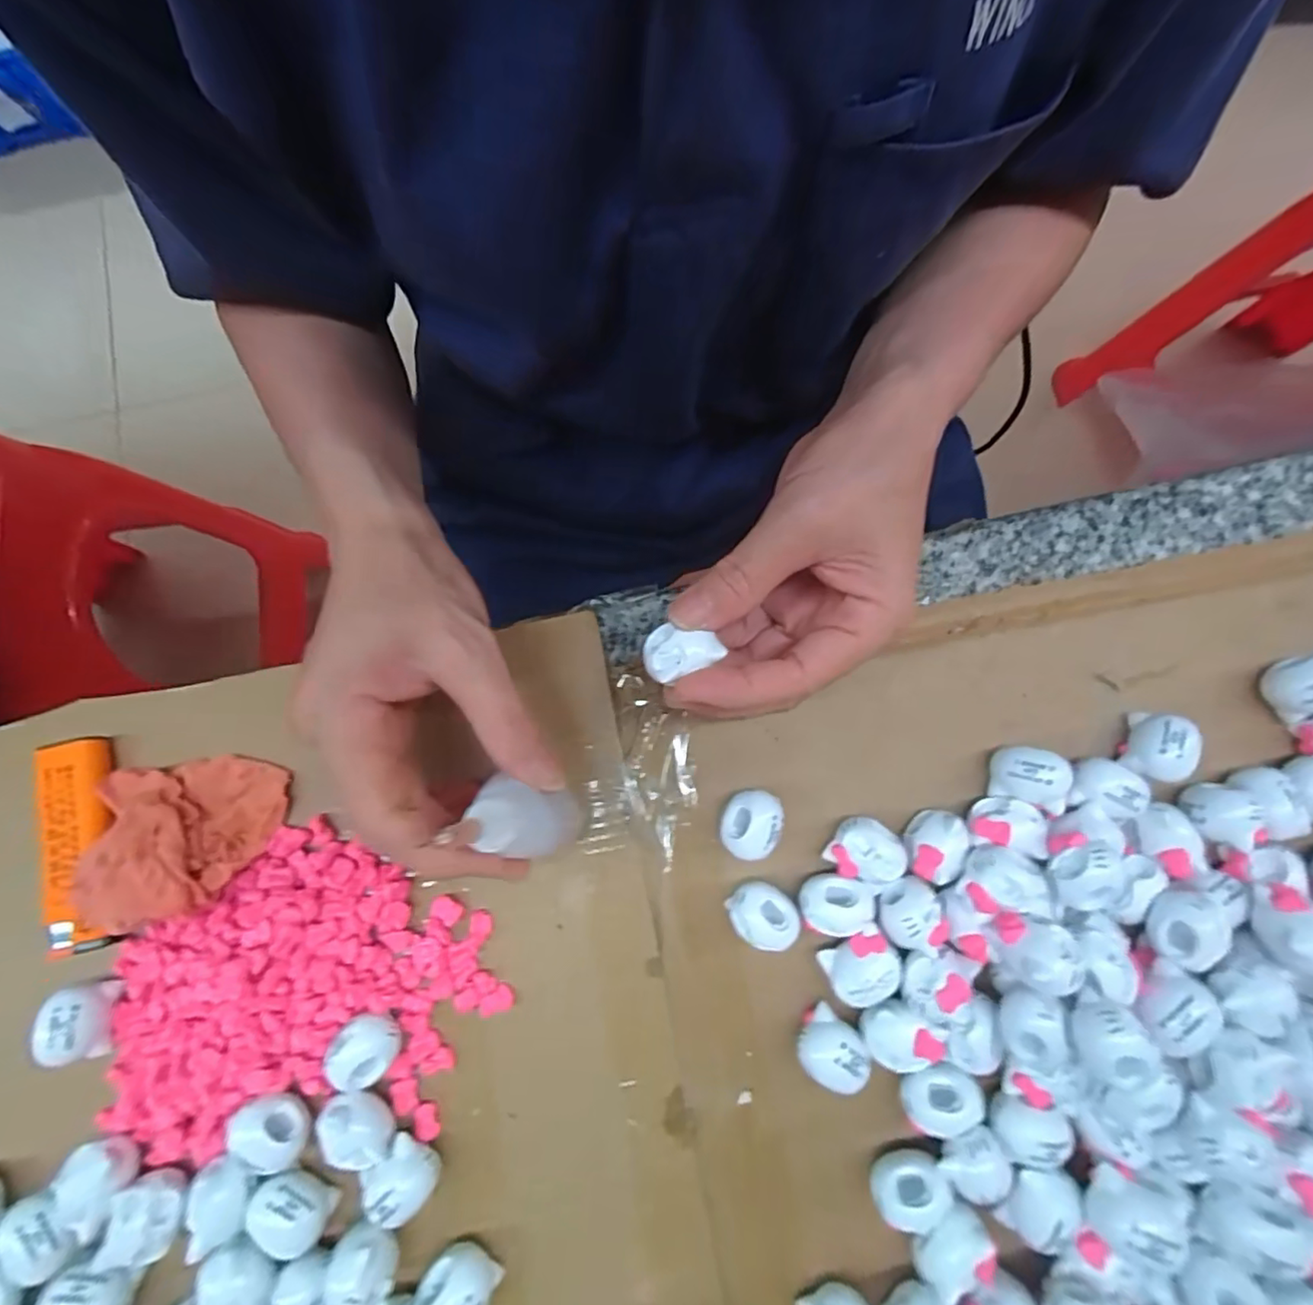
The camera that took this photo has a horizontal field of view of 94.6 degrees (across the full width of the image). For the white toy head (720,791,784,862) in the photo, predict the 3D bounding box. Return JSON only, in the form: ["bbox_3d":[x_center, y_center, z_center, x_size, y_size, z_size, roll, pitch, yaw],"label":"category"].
[{"bbox_3d":[0.036,0.065,0.232,0.020,0.018,0.025,20,81,5],"label":"white toy head"}]

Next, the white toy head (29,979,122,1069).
[{"bbox_3d":[-0.209,0.134,0.217,0.017,0.014,0.023,0,80,1],"label":"white toy head"}]

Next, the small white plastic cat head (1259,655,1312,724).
[{"bbox_3d":[0.251,0.013,0.234,0.019,0.022,0.021,-36,81,-5],"label":"small white plastic cat head"}]

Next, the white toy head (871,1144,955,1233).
[{"bbox_3d":[0.086,0.183,0.207,0.024,0.016,0.016,-15,80,-1],"label":"white toy head"}]

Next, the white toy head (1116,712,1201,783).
[{"bbox_3d":[0.190,0.036,0.230,0.016,0.021,0.024,30,82,6],"label":"white toy head"}]

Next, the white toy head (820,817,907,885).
[{"bbox_3d":[0.079,0.075,0.226,0.025,0.016,0.022,33,82,7],"label":"white toy head"}]

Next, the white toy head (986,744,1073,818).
[{"bbox_3d":[0.142,0.047,0.230,0.023,0.020,0.021,13,81,4],"label":"white toy head"}]

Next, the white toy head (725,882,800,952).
[{"bbox_3d":[0.040,0.097,0.225,0.021,0.019,0.024,-42,82,-6],"label":"white toy head"}]

